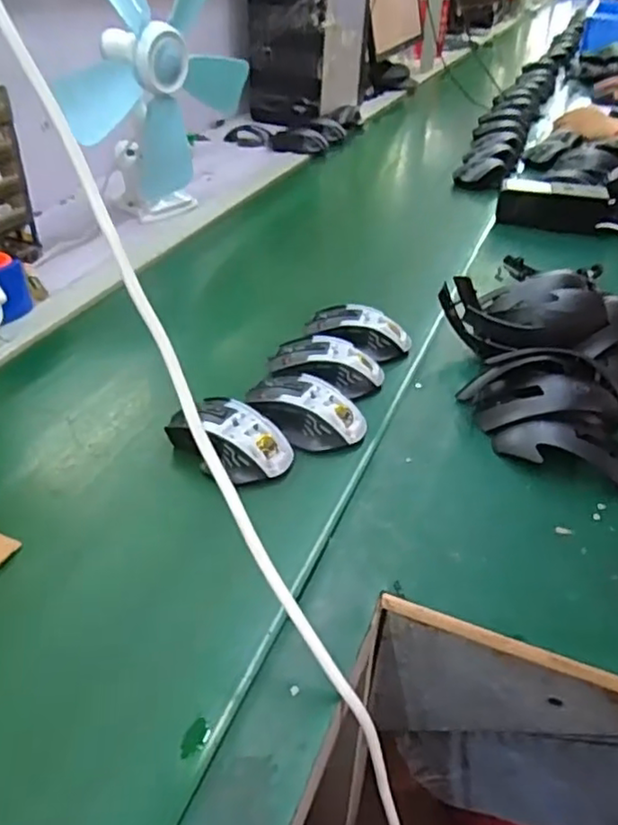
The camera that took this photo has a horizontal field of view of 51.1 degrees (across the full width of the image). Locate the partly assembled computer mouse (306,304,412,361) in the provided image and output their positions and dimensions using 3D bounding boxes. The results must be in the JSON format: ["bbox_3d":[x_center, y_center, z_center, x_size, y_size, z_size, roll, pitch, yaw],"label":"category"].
[{"bbox_3d":[0.055,-0.089,0.716,0.114,0.036,0.056,21,38,8],"label":"partly assembled computer mouse"}]

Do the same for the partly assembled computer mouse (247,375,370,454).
[{"bbox_3d":[-0.005,-0.003,0.596,0.110,0.032,0.062,16,38,22],"label":"partly assembled computer mouse"}]

